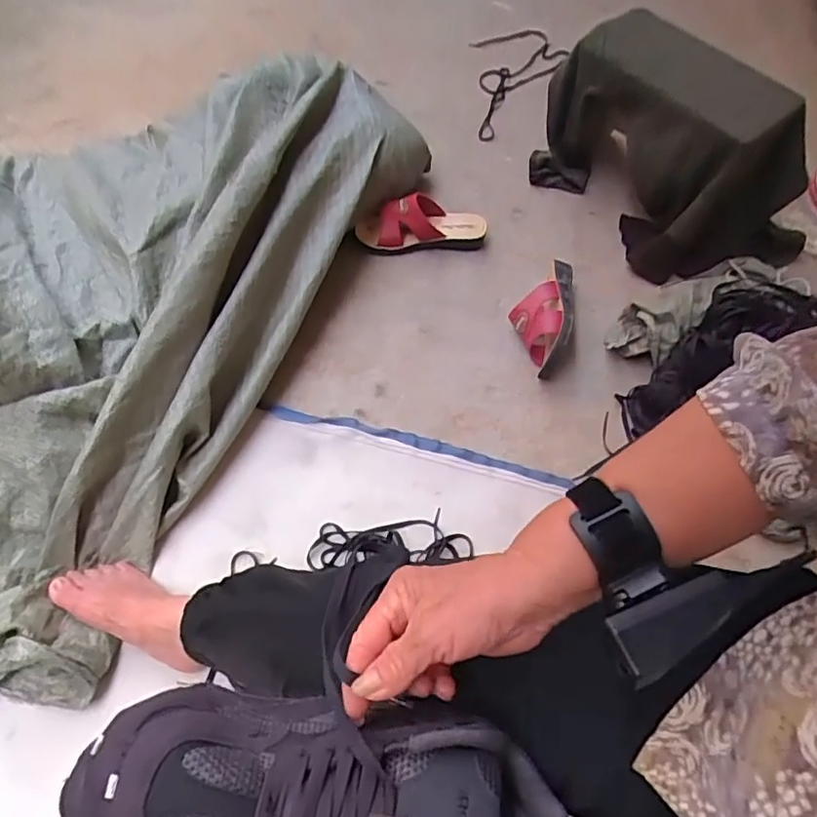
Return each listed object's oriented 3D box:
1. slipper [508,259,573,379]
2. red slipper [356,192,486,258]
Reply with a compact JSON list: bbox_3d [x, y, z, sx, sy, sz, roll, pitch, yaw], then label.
[{"bbox_3d":[0.217,-0.156,0.937,0.093,0.097,0.216,15,60,7],"label":"slipper"},{"bbox_3d":[0.024,-0.334,1.033,0.235,0.082,0.093,-2,59,-4],"label":"red slipper"}]

